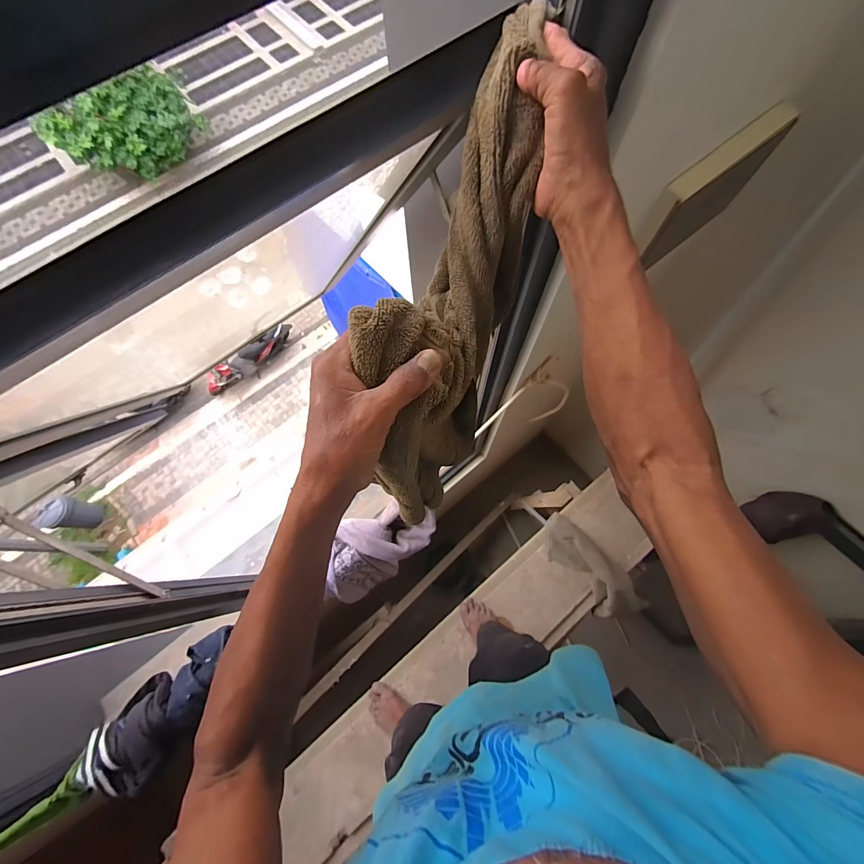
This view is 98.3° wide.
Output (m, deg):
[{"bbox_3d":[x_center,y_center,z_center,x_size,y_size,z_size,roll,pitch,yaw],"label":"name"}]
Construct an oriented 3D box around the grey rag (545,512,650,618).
[{"bbox_3d":[0.498,0.440,1.223,0.147,0.071,0.354,-40,75,-11],"label":"grey rag"}]

